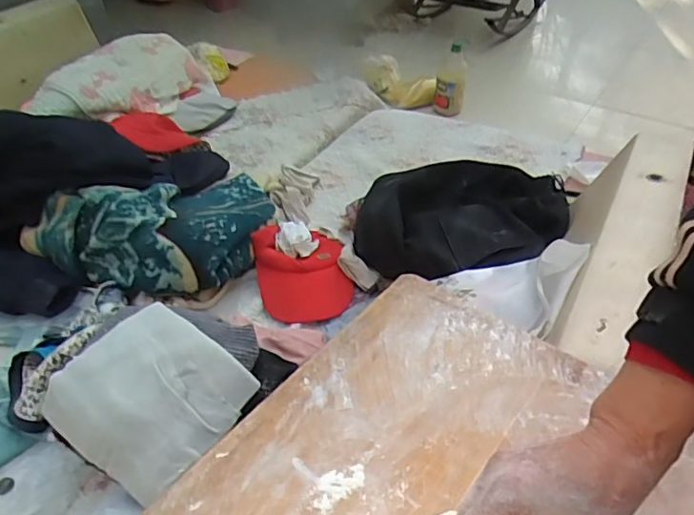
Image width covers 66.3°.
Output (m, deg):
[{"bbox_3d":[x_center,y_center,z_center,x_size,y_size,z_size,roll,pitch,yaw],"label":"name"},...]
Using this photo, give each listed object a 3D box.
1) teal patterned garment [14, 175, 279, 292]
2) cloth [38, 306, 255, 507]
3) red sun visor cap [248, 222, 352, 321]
[{"bbox_3d":[-0.332,-0.056,0.997,0.433,0.145,0.272,-29,50,-28],"label":"teal patterned garment"},{"bbox_3d":[-0.261,0.177,0.691,0.225,0.052,0.204,33,71,18],"label":"cloth"},{"bbox_3d":[-0.089,0.023,1.037,0.169,0.120,0.178,-9,43,-11],"label":"red sun visor cap"}]

